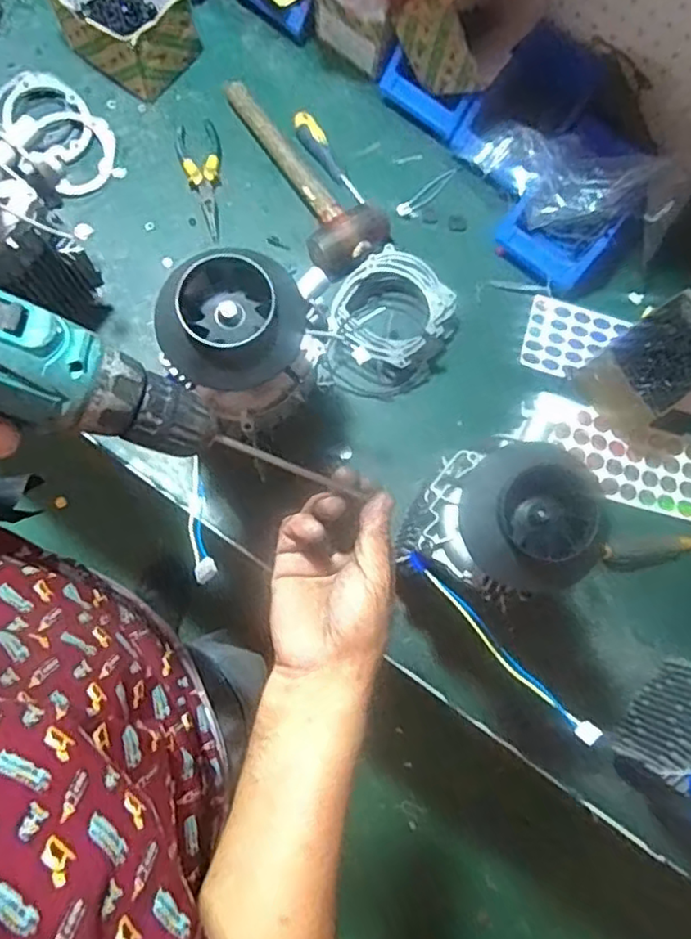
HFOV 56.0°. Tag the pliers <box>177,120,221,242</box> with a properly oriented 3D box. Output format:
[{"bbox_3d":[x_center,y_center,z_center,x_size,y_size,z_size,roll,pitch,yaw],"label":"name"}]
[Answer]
[{"bbox_3d":[-0.178,-0.370,0.826,0.053,0.027,0.162,-14,80,-2],"label":"pliers"}]

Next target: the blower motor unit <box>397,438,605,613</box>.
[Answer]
[{"bbox_3d":[0.117,0.041,0.511,0.118,0.151,0.109,0,80,1],"label":"blower motor unit"}]

